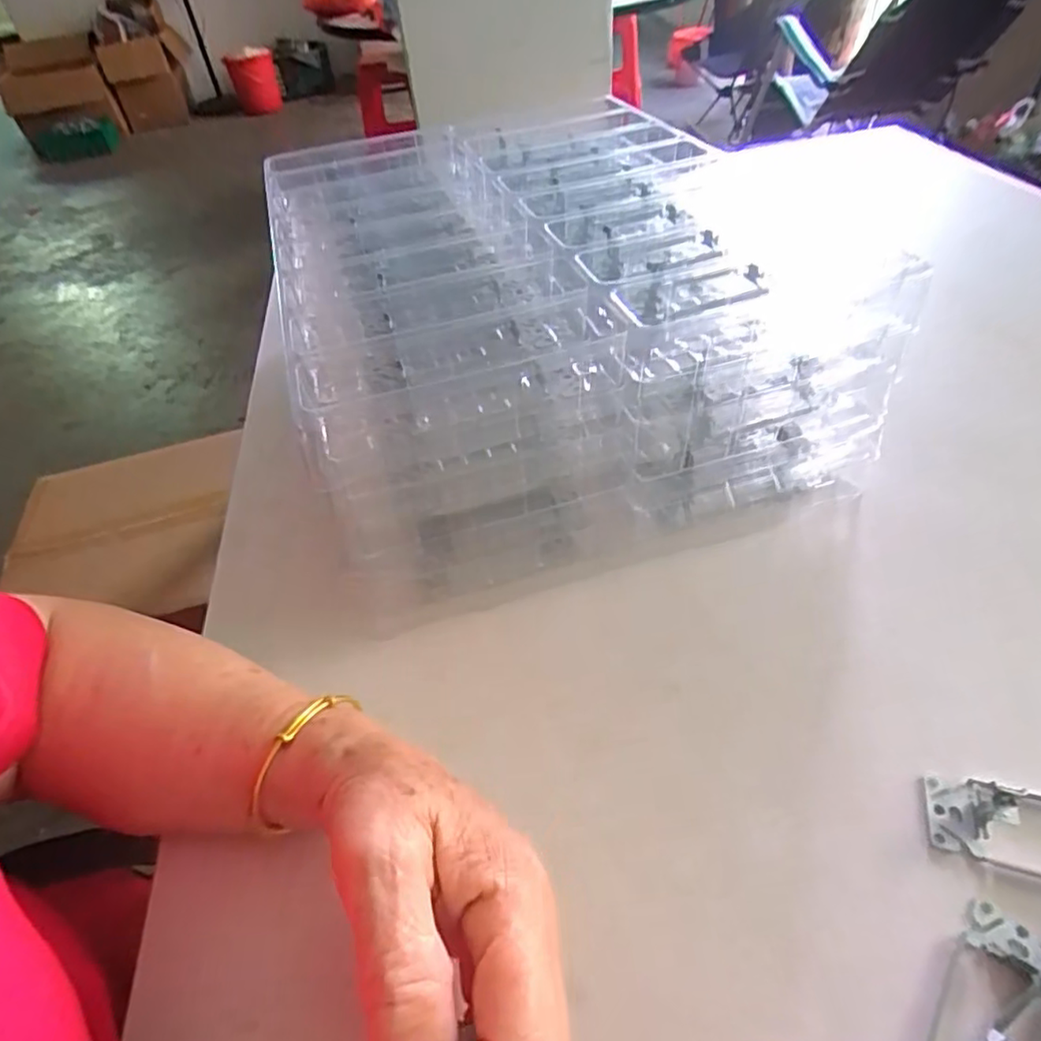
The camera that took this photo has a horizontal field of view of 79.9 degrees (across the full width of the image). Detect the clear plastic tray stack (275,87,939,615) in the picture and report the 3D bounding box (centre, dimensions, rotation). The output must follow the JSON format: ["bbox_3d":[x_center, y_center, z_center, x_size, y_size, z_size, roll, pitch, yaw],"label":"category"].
[{"bbox_3d":[0.007,-0.156,0.481,0.335,0.159,0.391,-16,46,-9],"label":"clear plastic tray stack"}]

